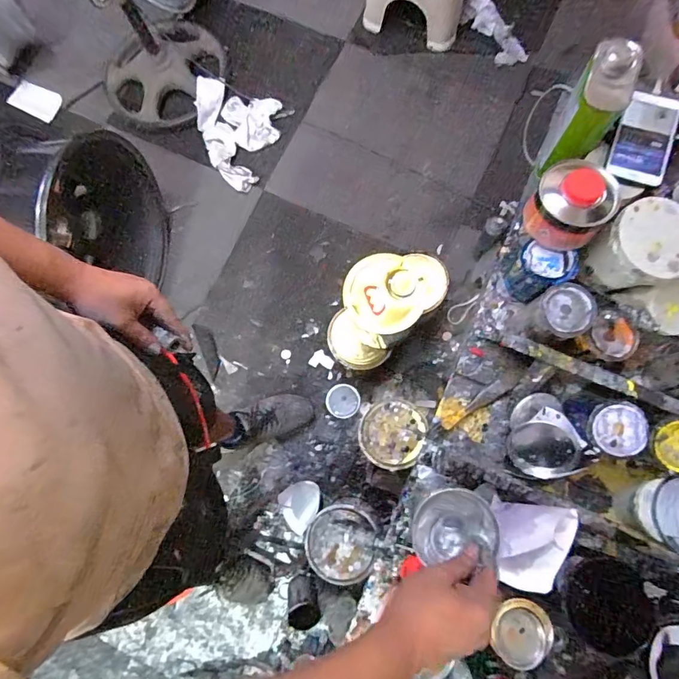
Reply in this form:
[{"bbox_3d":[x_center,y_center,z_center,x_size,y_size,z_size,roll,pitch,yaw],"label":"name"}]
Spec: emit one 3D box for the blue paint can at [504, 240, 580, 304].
[{"bbox_3d":[0.287,-0.090,0.645,0.074,0.100,0.067,23,81,7],"label":"blue paint can"}]

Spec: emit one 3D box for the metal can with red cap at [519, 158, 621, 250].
[{"bbox_3d":[0.310,-0.183,0.582,0.096,0.064,0.099,0,79,2],"label":"metal can with red cap"}]

